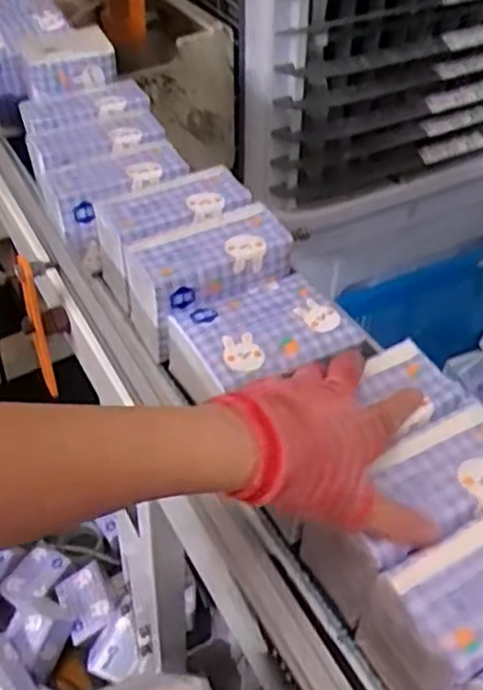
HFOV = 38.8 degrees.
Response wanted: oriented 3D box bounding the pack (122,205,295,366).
[{"bbox_3d":[-0.027,-0.044,0.553,0.130,0.087,0.083,-17,48,-17],"label":"pack"}]

